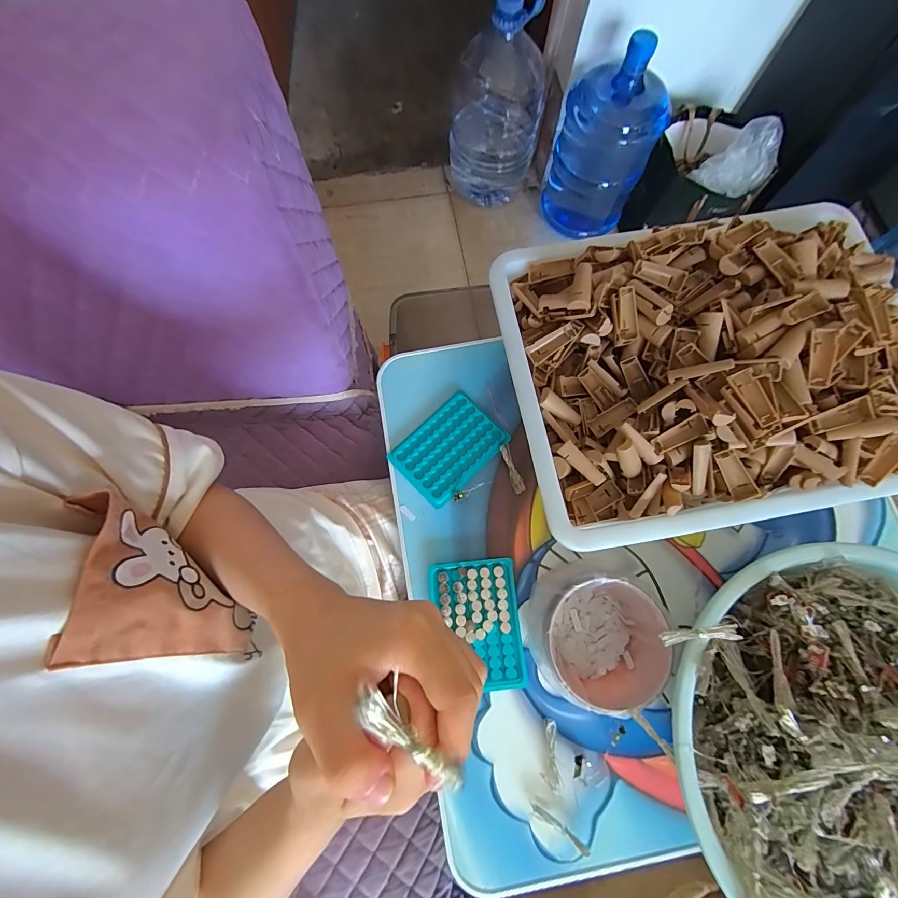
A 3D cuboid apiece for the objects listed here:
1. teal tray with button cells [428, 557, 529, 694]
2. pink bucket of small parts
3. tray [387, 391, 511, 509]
[{"bbox_3d":[0.033,0.194,0.446,0.096,0.017,0.133,-6,75,-3],"label":"teal tray with button cells"},{"bbox_3d":[0.148,0.193,0.410,0.123,0.089,0.112,0,75,-1],"label":"pink bucket of small parts"},{"bbox_3d":[0.000,-0.002,0.505,0.131,0.008,0.093,-43,80,-11],"label":"tray"}]

